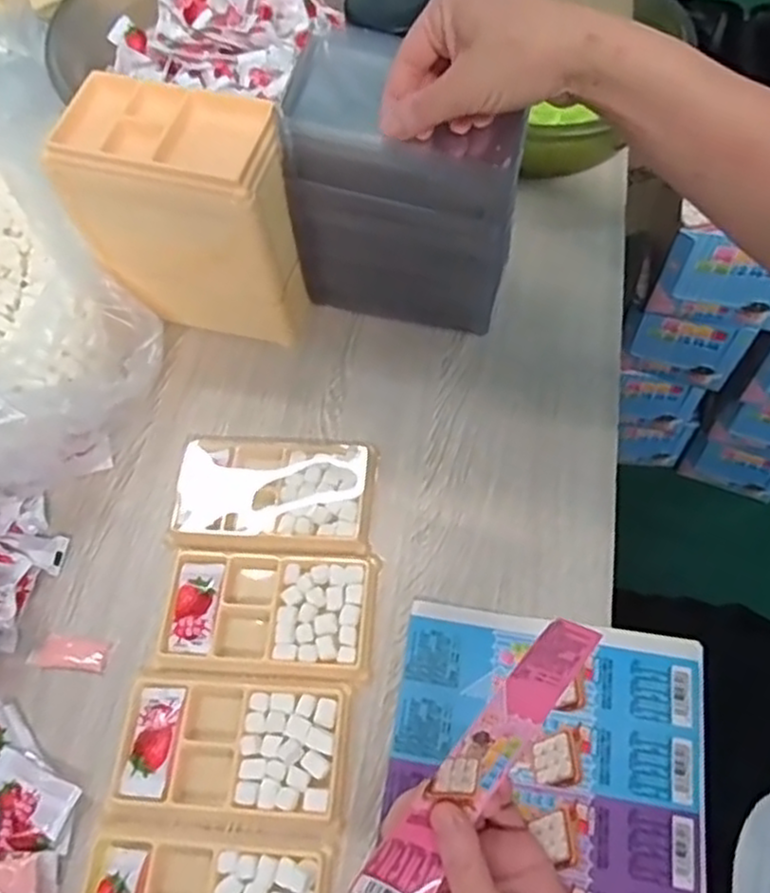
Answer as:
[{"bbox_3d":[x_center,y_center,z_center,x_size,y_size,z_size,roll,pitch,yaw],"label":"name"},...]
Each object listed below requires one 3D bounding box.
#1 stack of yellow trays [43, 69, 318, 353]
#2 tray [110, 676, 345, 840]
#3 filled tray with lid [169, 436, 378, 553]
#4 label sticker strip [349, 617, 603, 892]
[{"bbox_3d":[-0.130,-0.153,0.507,0.143,0.159,0.081,12,63,10],"label":"stack of yellow trays"},{"bbox_3d":[-0.087,0.172,0.414,0.128,0.010,0.075,2,62,5],"label":"tray"},{"bbox_3d":[-0.075,0.030,0.485,0.133,0.012,0.074,4,62,6],"label":"filled tray with lid"},{"bbox_3d":[0.043,0.151,0.336,0.034,0.011,0.167,30,100,-21],"label":"label sticker strip"}]

